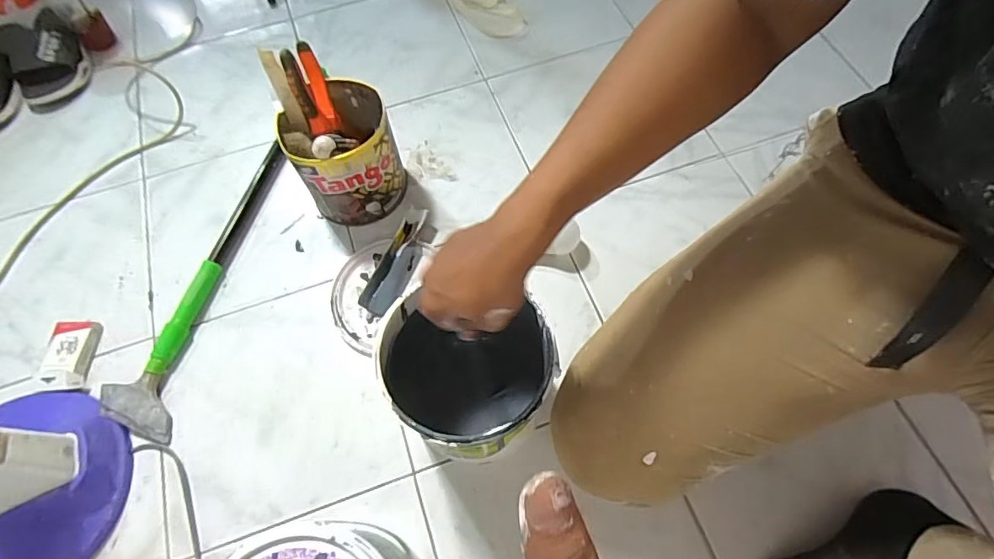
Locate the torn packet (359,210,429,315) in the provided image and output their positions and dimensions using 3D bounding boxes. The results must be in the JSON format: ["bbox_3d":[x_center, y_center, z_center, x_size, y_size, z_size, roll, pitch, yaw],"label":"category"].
[{"bbox_3d":[-0.144,-0.027,0.764,0.040,0.031,0.162,20,64,15],"label":"torn packet"}]

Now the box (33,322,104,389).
[{"bbox_3d":[-0.605,0.105,0.736,0.064,0.023,0.101,-2,61,3],"label":"box"}]

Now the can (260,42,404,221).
[{"bbox_3d":[-0.231,-0.205,0.760,0.147,0.227,0.170,-29,66,-11],"label":"can"}]

